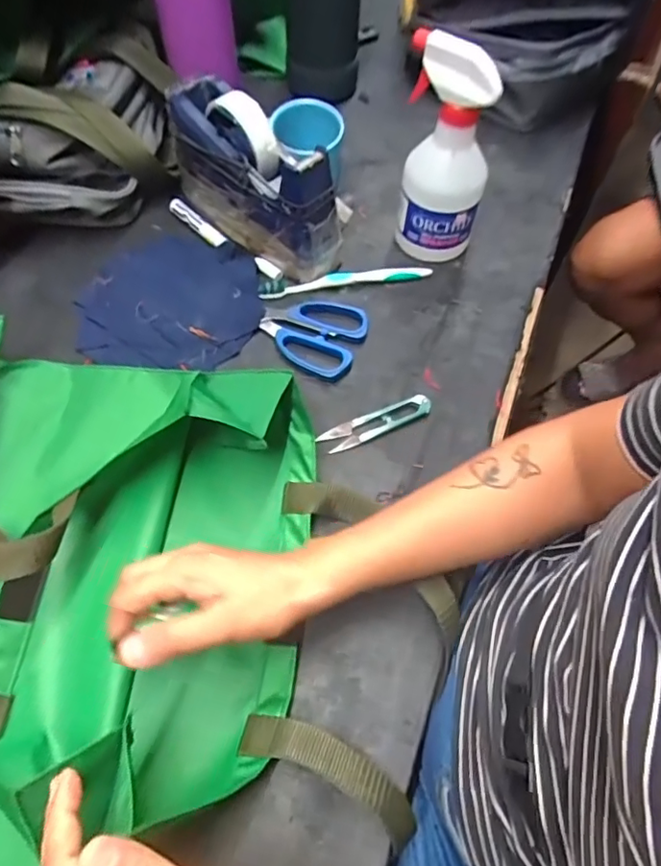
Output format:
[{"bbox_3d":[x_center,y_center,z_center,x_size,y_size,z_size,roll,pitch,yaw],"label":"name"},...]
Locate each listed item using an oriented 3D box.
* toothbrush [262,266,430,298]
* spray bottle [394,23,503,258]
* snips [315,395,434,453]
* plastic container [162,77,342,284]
[{"bbox_3d":[0.017,-0.155,0.551,0.174,0.008,0.026,-5,61,-4],"label":"toothbrush"},{"bbox_3d":[0.107,-0.260,0.515,0.071,0.182,0.086,2,61,-1],"label":"spray bottle"},{"bbox_3d":[0.041,-0.009,0.478,0.101,0.008,0.023,-21,64,-13],"label":"snips"},{"bbox_3d":[-0.078,-0.253,0.543,0.071,0.114,0.204,-39,69,-20],"label":"plastic container"}]

